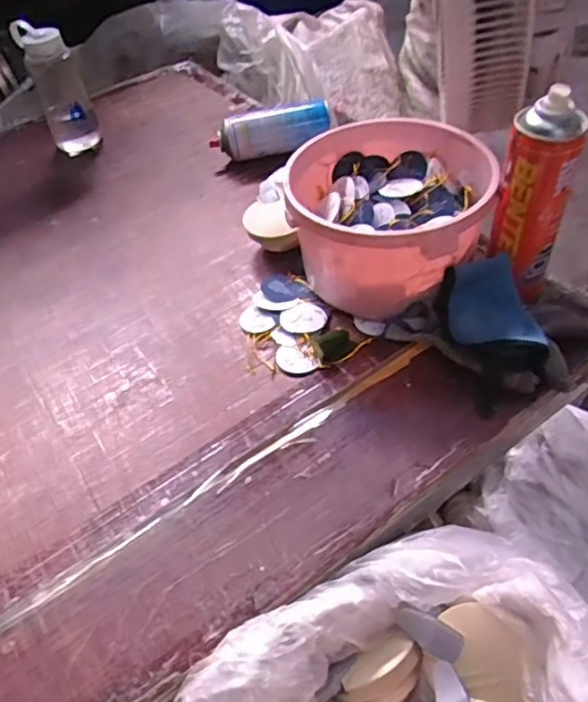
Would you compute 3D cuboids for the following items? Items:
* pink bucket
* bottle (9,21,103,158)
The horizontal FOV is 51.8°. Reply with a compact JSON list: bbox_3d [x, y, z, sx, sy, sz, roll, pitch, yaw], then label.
[{"bbox_3d":[0.111,-0.145,0.694,0.204,0.139,0.221,-3,47,4],"label":"pink bucket"},{"bbox_3d":[-0.373,-0.414,0.971,0.079,0.186,0.088,-19,48,-11],"label":"bottle"}]

